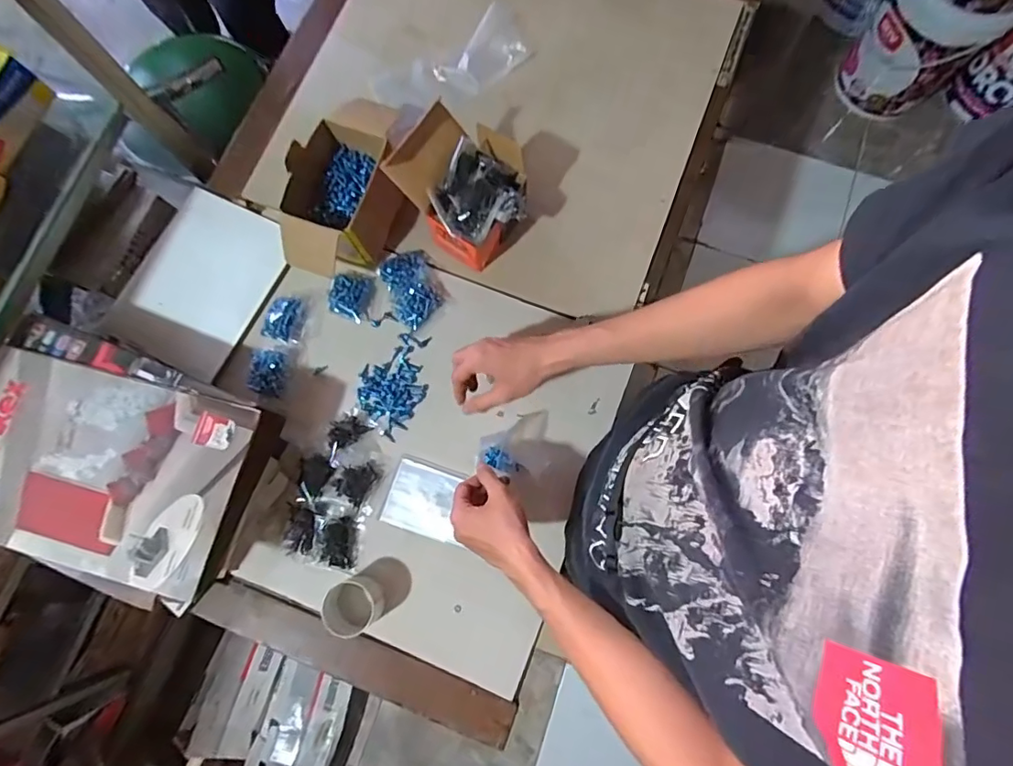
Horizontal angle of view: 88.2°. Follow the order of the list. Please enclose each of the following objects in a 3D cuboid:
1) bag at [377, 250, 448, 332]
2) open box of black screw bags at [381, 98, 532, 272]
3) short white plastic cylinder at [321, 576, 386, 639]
[{"bbox_3d":[-0.130,-0.132,0.722,0.070,0.021,0.106,-26,79,-5],"label":"bag"},{"bbox_3d":[-0.054,-0.253,0.691,0.158,0.135,0.133,29,80,6],"label":"open box of black screw bags"},{"bbox_3d":[-0.184,0.265,0.625,0.066,0.048,0.060,0,78,1],"label":"short white plastic cylinder"}]

